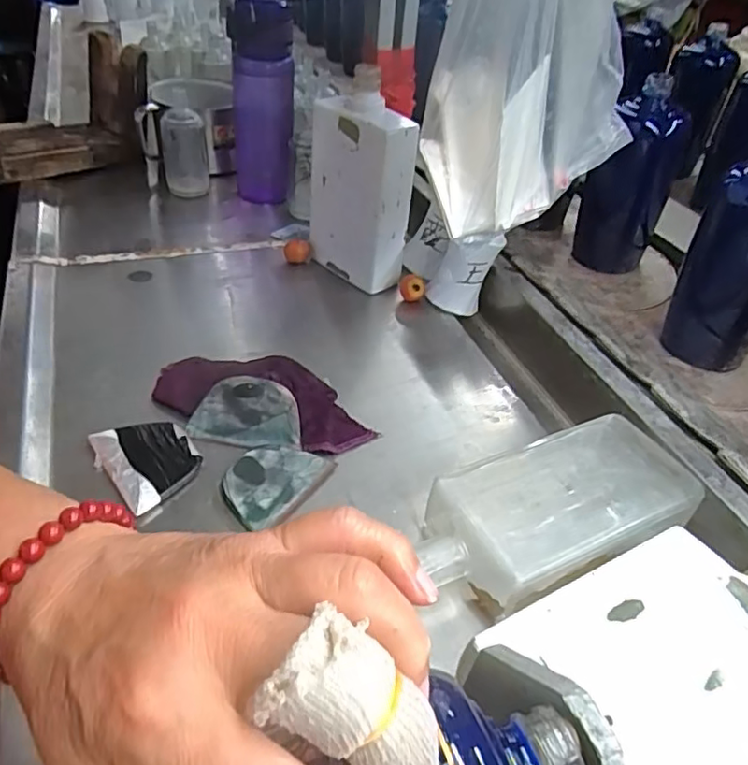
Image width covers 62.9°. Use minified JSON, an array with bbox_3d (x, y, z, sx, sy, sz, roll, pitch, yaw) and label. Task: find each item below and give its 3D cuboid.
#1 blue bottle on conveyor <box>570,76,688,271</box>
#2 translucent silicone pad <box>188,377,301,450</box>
[{"bbox_3d":[0.261,-0.204,0.622,0.075,0.181,0.065,22,44,19],"label":"blue bottle on conveyor"},{"bbox_3d":[-0.097,0.022,0.472,0.083,0.004,0.054,7,72,4],"label":"translucent silicone pad"}]

